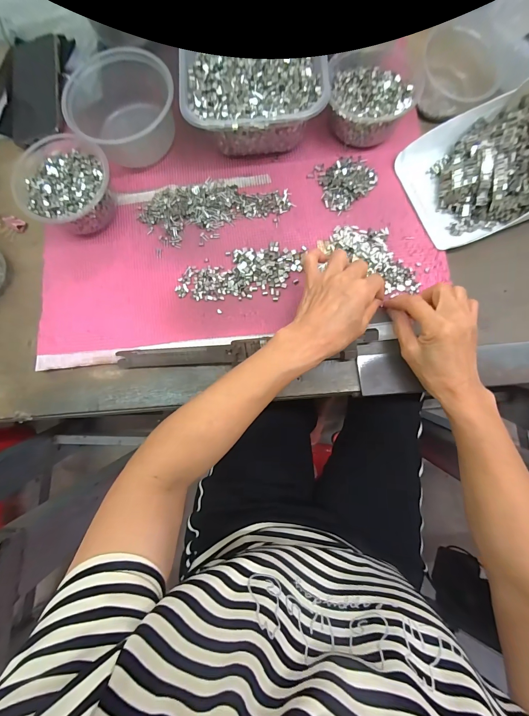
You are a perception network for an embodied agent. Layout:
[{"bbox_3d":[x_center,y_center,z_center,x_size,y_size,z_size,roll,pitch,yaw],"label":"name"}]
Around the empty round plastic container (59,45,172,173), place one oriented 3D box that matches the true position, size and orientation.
[{"bbox_3d":[-0.188,-0.339,0.407,0.135,0.060,0.145,0,80,3],"label":"empty round plastic container"}]

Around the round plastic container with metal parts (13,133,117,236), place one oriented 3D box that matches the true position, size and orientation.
[{"bbox_3d":[-0.250,-0.216,0.396,0.116,0.060,0.109,0,80,3],"label":"round plastic container with metal parts"}]

